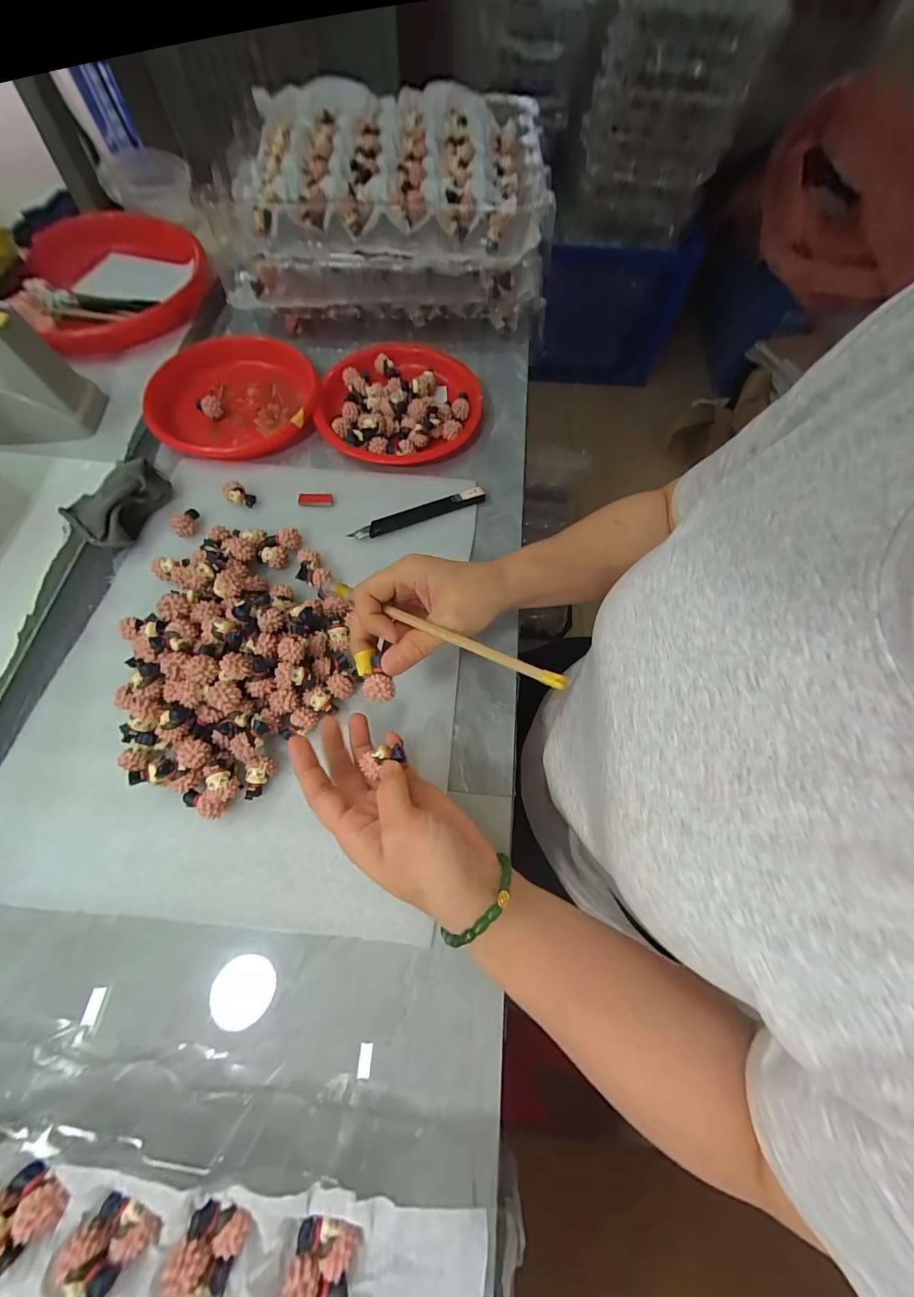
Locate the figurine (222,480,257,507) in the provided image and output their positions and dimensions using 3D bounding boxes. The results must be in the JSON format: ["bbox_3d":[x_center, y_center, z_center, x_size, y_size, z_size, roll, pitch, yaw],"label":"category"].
[{"bbox_3d":[-0.212,-0.150,0.409,0.027,0.019,0.018,16,67,6],"label":"figurine"}]

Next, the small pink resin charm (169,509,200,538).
[{"bbox_3d":[-0.253,-0.120,0.394,0.015,0.015,0.030,22,68,8],"label":"small pink resin charm"}]

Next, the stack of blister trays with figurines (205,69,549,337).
[{"bbox_3d":[-0.080,-0.508,0.506,0.349,0.139,0.254,0,66,-1],"label":"stack of blister trays with figurines"}]

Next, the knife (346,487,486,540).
[{"bbox_3d":[-0.037,-0.132,0.414,0.136,0.014,0.016,-21,68,-10],"label":"knife"}]

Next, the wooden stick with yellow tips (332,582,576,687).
[{"bbox_3d":[-0.013,-0.011,0.262,0.168,0.006,0.008,23,67,21],"label":"wooden stick with yellow tips"}]

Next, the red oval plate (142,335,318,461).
[{"bbox_3d":[-0.242,-0.271,0.456,0.168,0.029,0.157,-9,67,-5],"label":"red oval plate"}]

